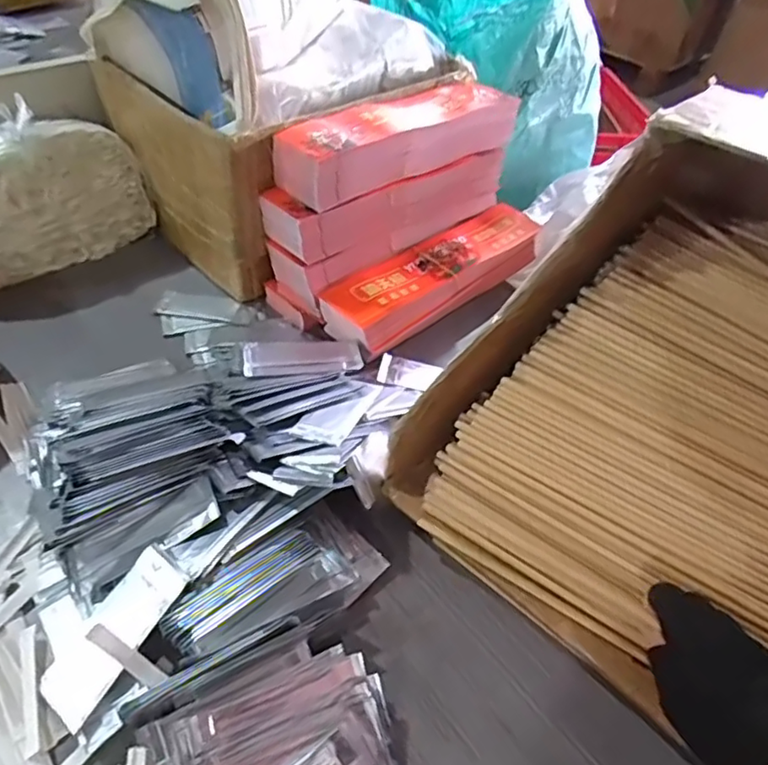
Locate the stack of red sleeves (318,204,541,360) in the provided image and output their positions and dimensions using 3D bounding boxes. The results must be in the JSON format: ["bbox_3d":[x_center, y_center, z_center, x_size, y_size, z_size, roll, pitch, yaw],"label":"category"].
[{"bbox_3d":[0.076,-0.139,0.766,0.344,0.054,0.104,-31,58,-28],"label":"stack of red sleeves"}]

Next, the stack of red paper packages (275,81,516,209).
[{"bbox_3d":[0.027,-0.298,0.724,0.344,0.082,0.088,-32,58,-31],"label":"stack of red paper packages"}]

